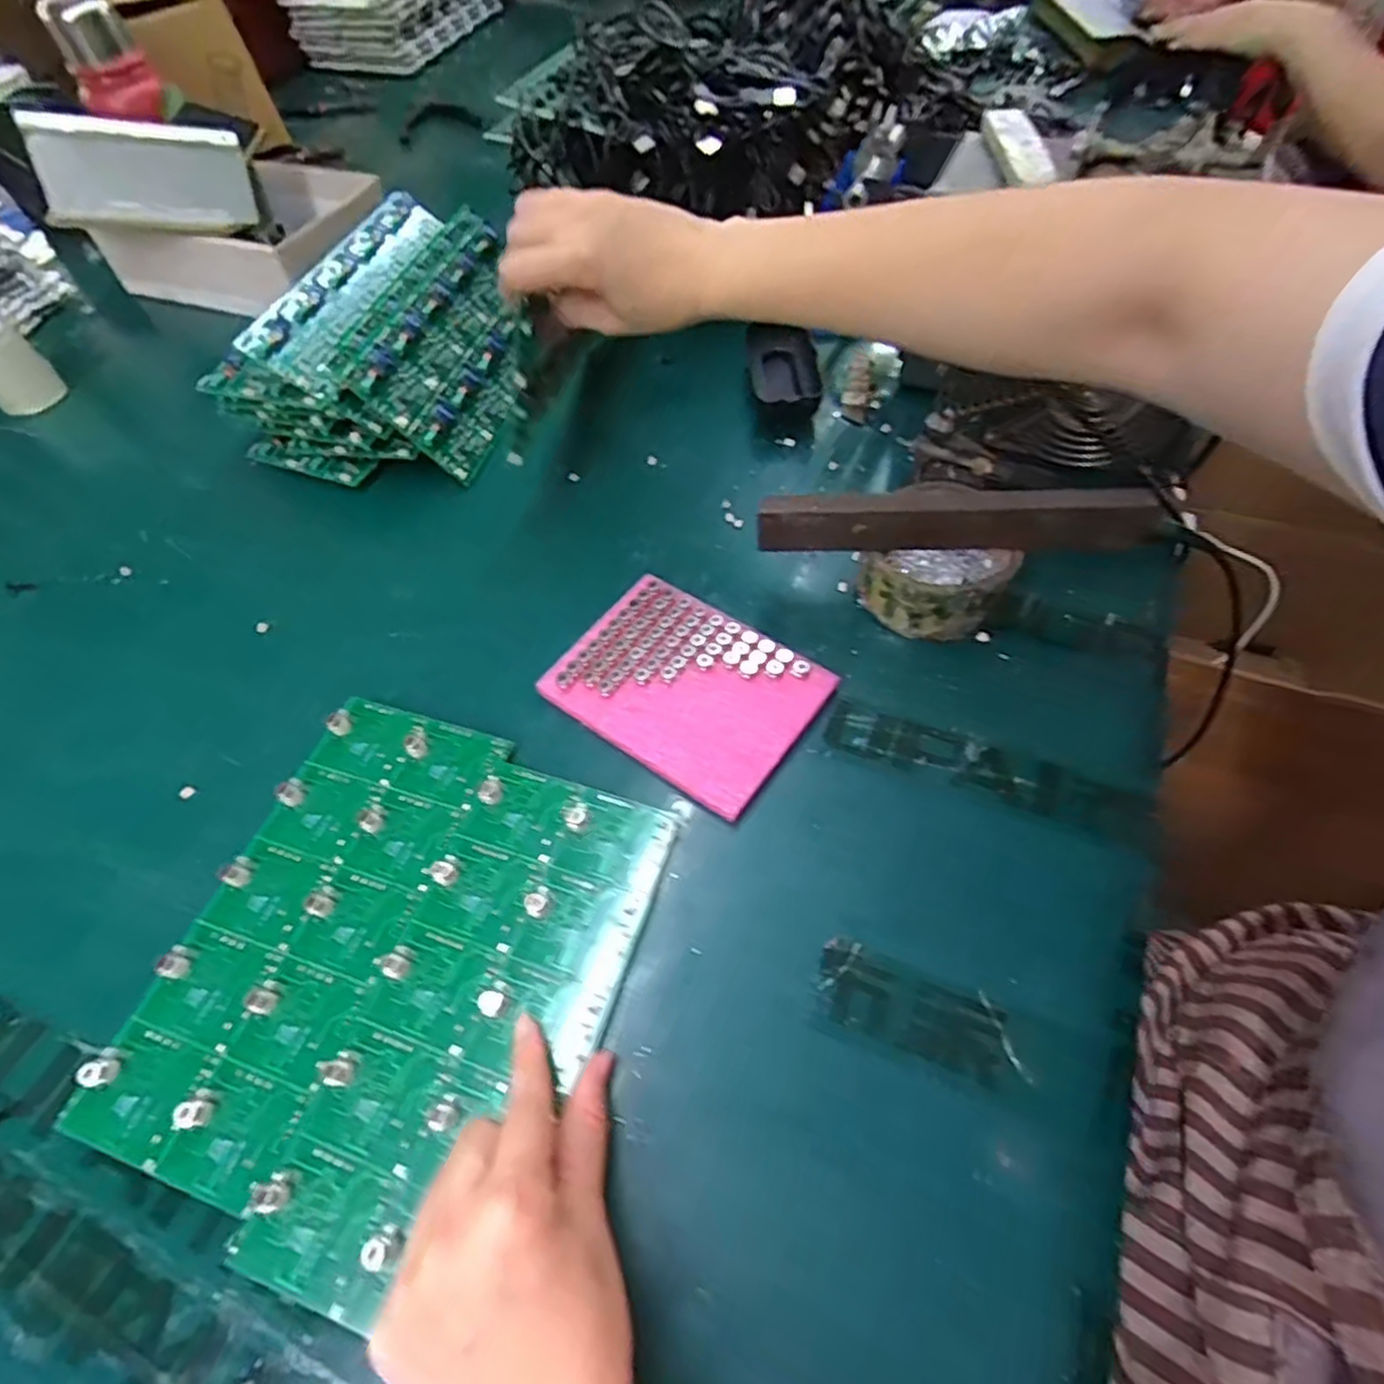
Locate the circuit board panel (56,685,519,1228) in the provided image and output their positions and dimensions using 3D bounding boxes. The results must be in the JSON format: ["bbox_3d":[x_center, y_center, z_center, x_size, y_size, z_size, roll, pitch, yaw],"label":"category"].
[{"bbox_3d":[-0.189,0.107,0.346,0.102,0.017,0.225,15,60,14],"label":"circuit board panel"}]

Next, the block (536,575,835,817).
[{"bbox_3d":[-0.004,-0.003,0.406,0.142,0.017,0.104,31,64,22],"label":"block"}]

